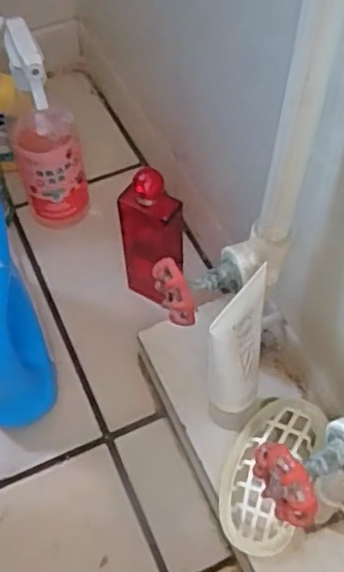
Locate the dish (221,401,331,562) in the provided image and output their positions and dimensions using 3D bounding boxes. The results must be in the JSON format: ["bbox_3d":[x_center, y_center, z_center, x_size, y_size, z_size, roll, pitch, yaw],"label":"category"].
[{"bbox_3d":[0.075,0.140,0.491,0.062,0.036,0.124,18,57,16],"label":"dish"}]

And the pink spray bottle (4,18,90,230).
[{"bbox_3d":[-0.127,-0.143,0.626,0.065,0.242,0.094,-17,55,-8],"label":"pink spray bottle"}]

